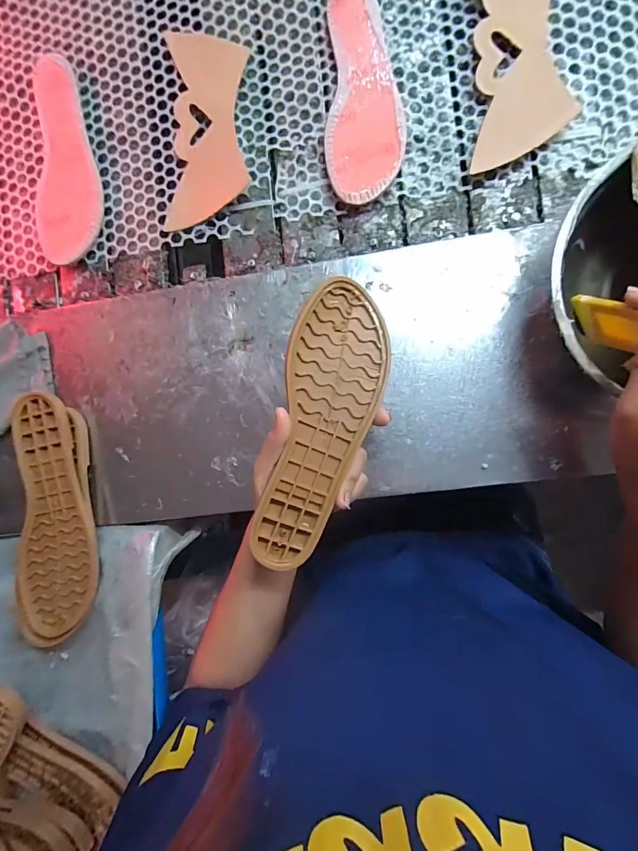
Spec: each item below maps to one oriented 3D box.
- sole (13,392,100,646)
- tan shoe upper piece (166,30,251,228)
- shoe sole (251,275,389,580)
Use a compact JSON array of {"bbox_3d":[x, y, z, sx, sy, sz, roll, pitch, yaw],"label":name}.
[{"bbox_3d":[-0.267,0.095,0.384,0.087,0.028,0.243,2,87,7],"label":"sole"},{"bbox_3d":[-0.120,-0.319,0.403,0.086,0.008,0.207,0,89,10],"label":"tan shoe upper piece"},{"bbox_3d":[0.001,0.001,0.314,0.080,0.024,0.235,15,89,-13],"label":"shoe sole"}]

